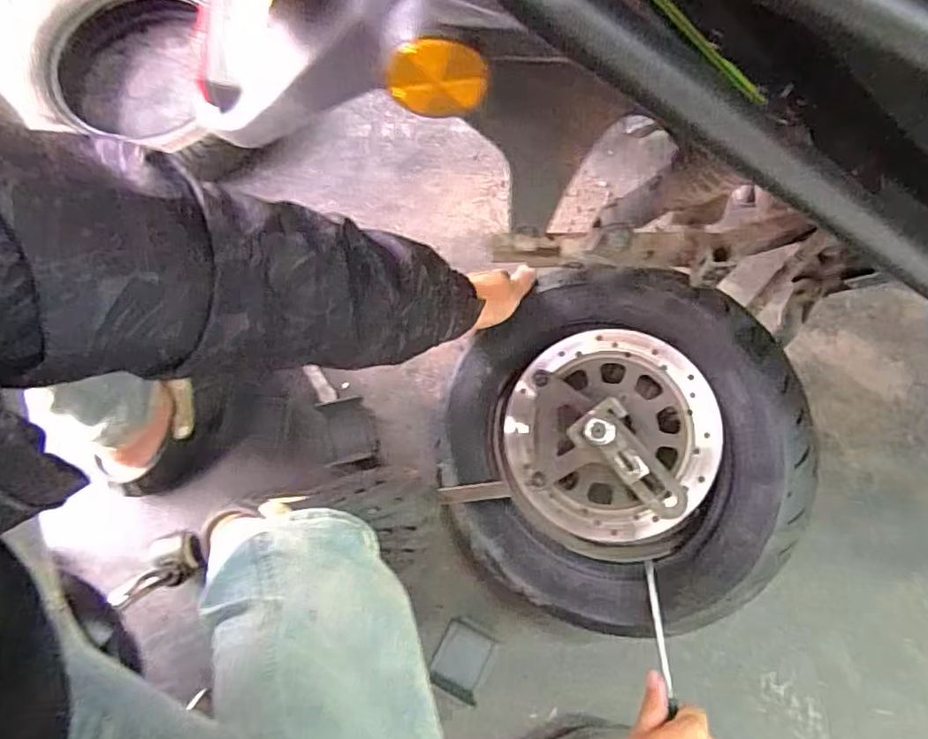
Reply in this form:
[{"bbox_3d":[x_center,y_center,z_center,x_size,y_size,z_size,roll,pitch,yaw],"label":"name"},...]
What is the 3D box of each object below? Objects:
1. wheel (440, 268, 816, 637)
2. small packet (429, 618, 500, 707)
[{"bbox_3d":[0.149,0.087,0.644,0.393,0.130,0.393,2,94,28],"label":"wheel"},{"bbox_3d":[0.000,0.359,0.724,0.064,0.026,0.078,27,78,8],"label":"small packet"}]

